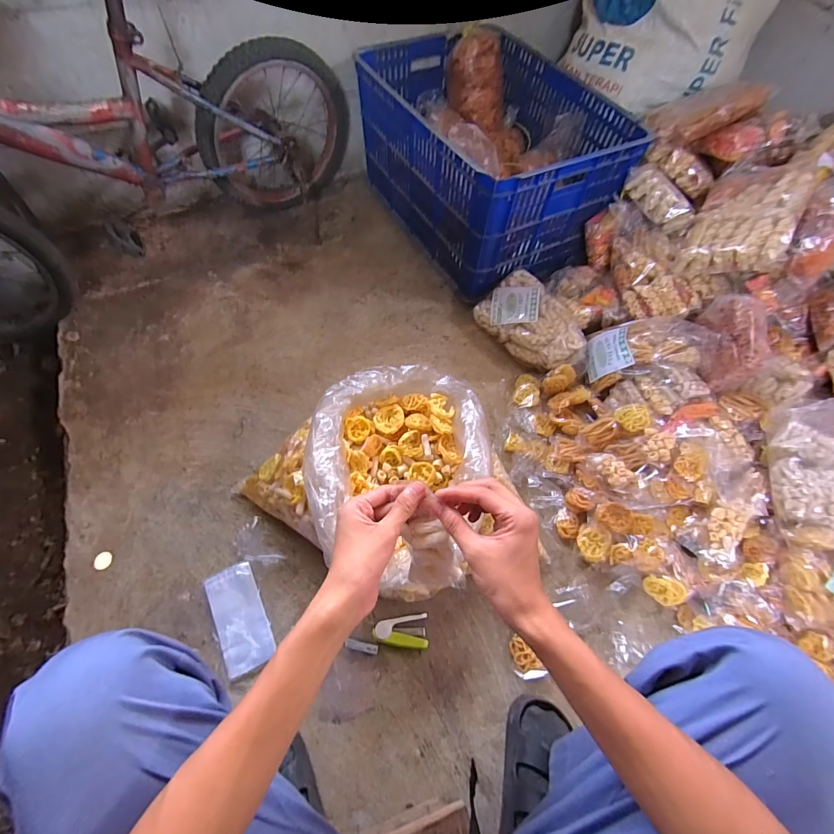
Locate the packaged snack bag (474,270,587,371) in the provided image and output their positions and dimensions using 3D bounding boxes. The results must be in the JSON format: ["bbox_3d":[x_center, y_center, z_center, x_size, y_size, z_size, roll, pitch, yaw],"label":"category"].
[{"bbox_3d":[0.264,-0.205,0.863,0.136,0.074,0.248,-37,69,-22],"label":"packaged snack bag"}]

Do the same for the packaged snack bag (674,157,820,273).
[{"bbox_3d":[0.618,-0.378,0.730,0.159,0.047,0.242,20,73,42],"label":"packaged snack bag"}]

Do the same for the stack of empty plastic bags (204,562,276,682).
[{"bbox_3d":[-0.278,0.316,0.614,0.071,0.007,0.153,-23,68,-17],"label":"stack of empty plastic bags"}]

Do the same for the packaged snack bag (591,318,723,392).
[{"bbox_3d":[0.452,-0.139,0.767,0.216,0.082,0.127,-6,55,30],"label":"packaged snack bag"}]

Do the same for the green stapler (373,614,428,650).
[{"bbox_3d":[-0.025,0.344,0.619,0.084,0.018,0.048,-4,61,-7],"label":"green stapler"}]

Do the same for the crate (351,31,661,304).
[{"bbox_3d":[0.161,-0.624,0.953,0.404,0.279,0.589,-24,65,-17],"label":"crate"}]

